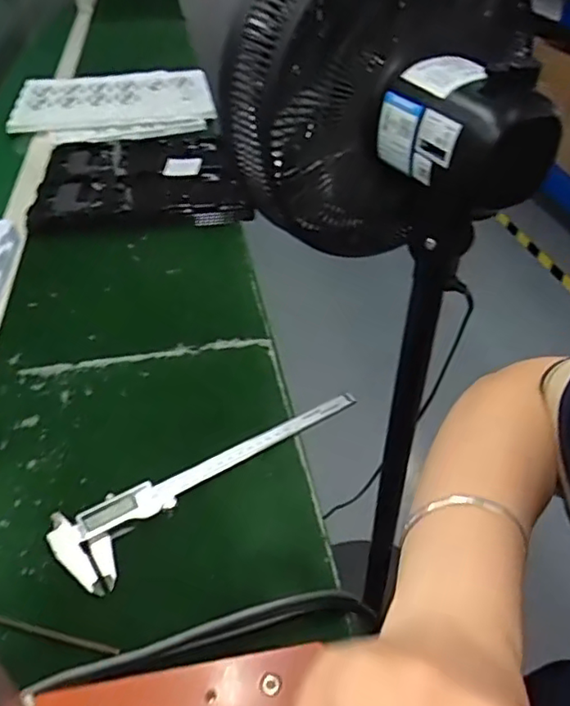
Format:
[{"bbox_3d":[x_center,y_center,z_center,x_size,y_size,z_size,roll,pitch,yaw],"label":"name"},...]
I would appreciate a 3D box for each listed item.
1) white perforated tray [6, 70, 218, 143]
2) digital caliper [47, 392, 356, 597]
[{"bbox_3d":[-0.347,-0.514,1.225,0.385,0.034,0.340,-4,39,-4],"label":"white perforated tray"},{"bbox_3d":[-0.053,0.098,0.511,0.283,0.012,0.070,-27,46,-29],"label":"digital caliper"}]

